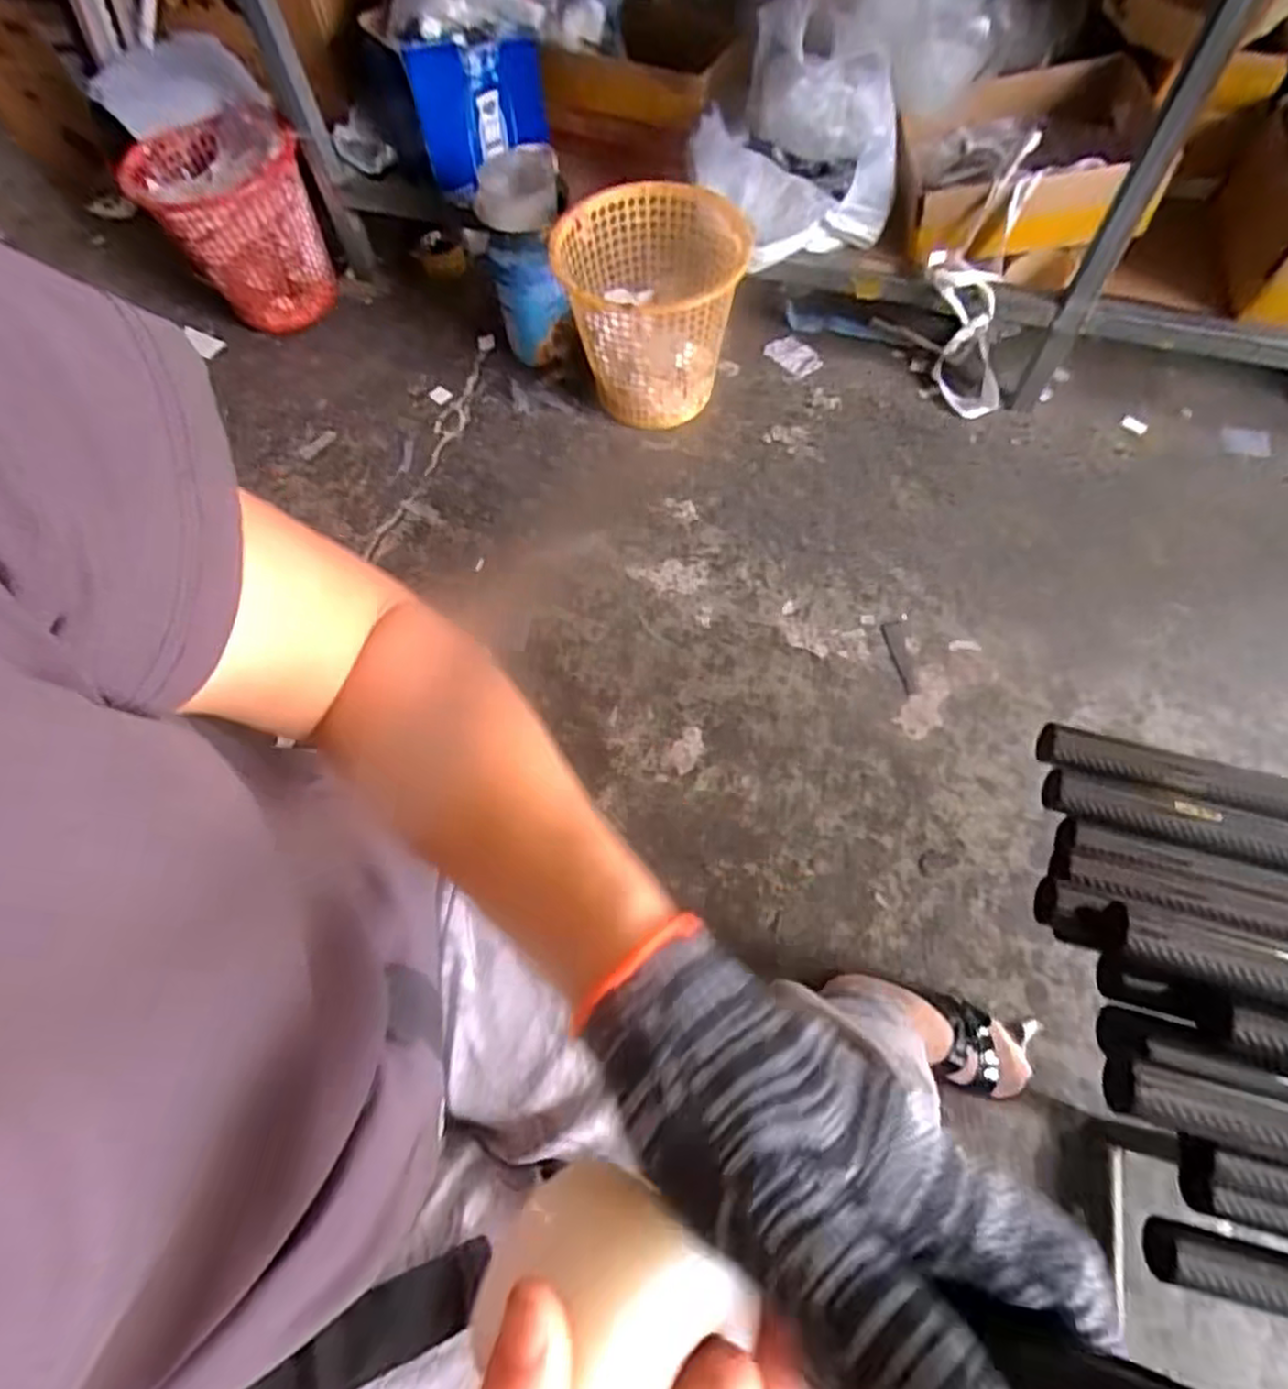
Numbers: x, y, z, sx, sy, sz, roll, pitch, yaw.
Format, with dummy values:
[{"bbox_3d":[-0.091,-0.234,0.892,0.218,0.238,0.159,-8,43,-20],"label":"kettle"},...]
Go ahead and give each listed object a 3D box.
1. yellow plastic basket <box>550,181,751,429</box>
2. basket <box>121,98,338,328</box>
[{"bbox_3d":[0.009,-0.585,1.130,0.279,0.271,0.255,8,64,7],"label":"yellow plastic basket"},{"bbox_3d":[-0.716,-0.833,1.272,0.254,0.263,0.257,42,73,18],"label":"basket"}]

